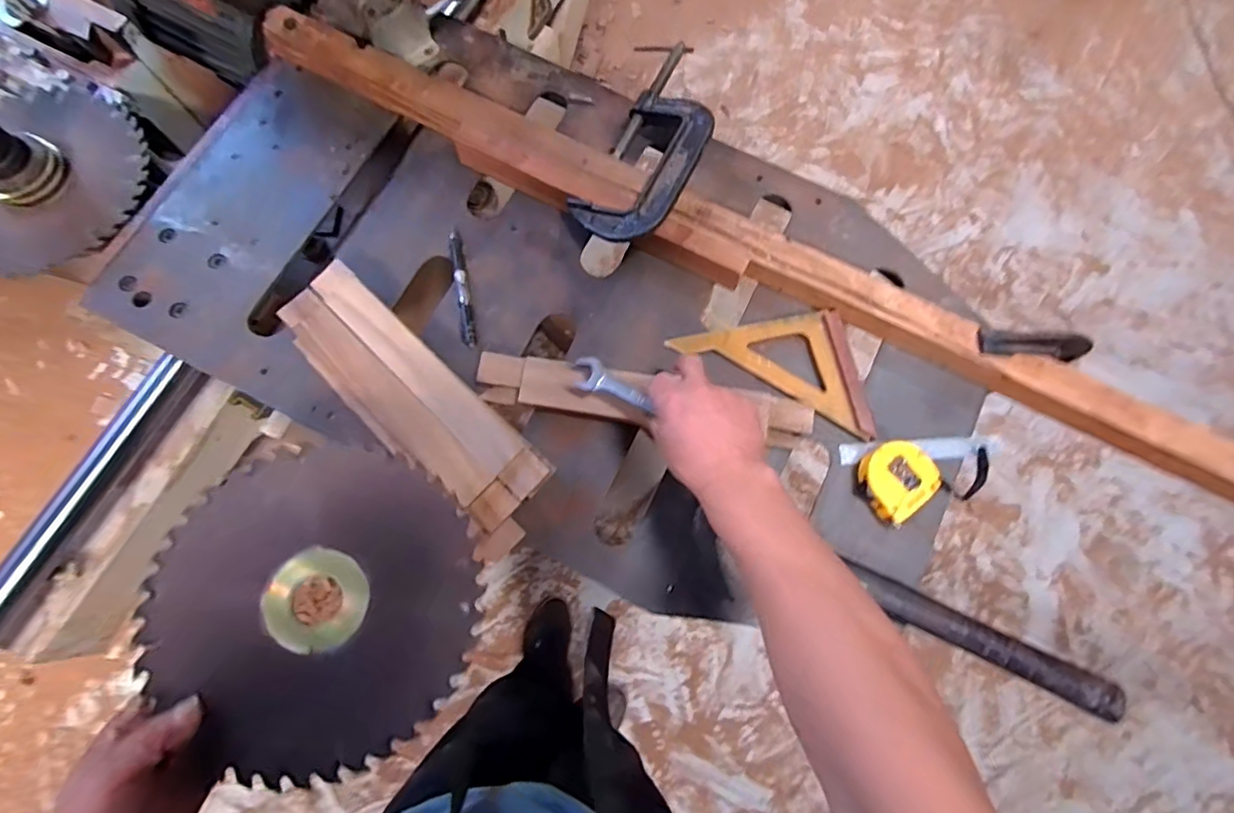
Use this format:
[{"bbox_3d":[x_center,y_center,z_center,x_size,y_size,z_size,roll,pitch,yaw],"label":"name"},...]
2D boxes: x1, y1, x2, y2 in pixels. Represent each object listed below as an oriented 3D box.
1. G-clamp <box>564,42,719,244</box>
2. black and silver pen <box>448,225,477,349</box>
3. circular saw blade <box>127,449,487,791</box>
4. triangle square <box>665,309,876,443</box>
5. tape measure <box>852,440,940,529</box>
[{"bbox_3d":[0.049,-0.290,0.622,0.112,0.036,0.269,21,75,25],"label":"G-clamp"},{"bbox_3d":[-0.166,-0.127,0.605,0.015,0.011,0.134,-9,76,-5],"label":"black and silver pen"},{"bbox_3d":[-0.218,0.140,0.417,0.224,0.006,0.215,3,73,-10],"label":"circular saw blade"},{"bbox_3d":[0.180,-0.062,0.594,0.216,0.021,0.108,27,75,4],"label":"triangle square"},{"bbox_3d":[0.277,0.071,0.559,0.073,0.030,0.066,-35,80,-11],"label":"tape measure"}]

